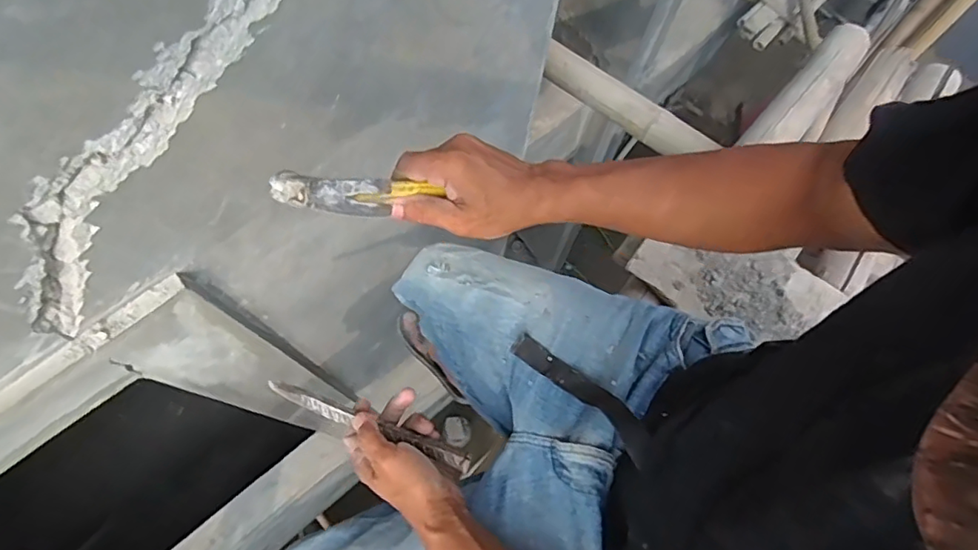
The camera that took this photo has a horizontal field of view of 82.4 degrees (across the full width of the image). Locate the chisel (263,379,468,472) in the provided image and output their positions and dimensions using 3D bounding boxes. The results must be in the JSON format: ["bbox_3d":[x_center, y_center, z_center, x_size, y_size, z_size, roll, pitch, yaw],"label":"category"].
[{"bbox_3d":[-0.117,0.141,0.532,0.210,0.013,0.018,19,70,9],"label":"chisel"}]

